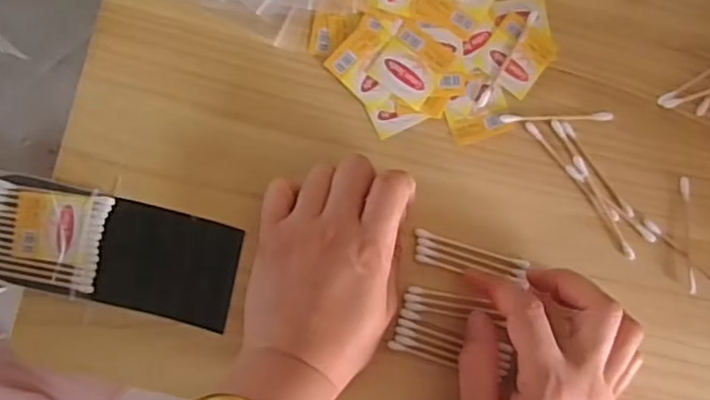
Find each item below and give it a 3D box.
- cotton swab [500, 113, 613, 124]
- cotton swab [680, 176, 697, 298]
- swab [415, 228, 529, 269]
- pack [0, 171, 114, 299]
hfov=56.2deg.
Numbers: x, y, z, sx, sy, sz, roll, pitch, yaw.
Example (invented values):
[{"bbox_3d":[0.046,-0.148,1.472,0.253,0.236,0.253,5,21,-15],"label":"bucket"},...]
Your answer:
[{"bbox_3d":[0.127,-0.052,0.417,0.070,0.004,0.005,-1,85,-4],"label":"cotton swab"},{"bbox_3d":[0.208,0.022,0.415,0.006,0.004,0.072,0,85,-4],"label":"cotton swab"},{"bbox_3d":[0.072,0.030,0.407,0.071,0.004,0.005,17,84,-2],"label":"swab"},{"bbox_3d":[-0.201,0.018,0.398,0.096,0.007,0.065,13,84,-3],"label":"pack"}]

